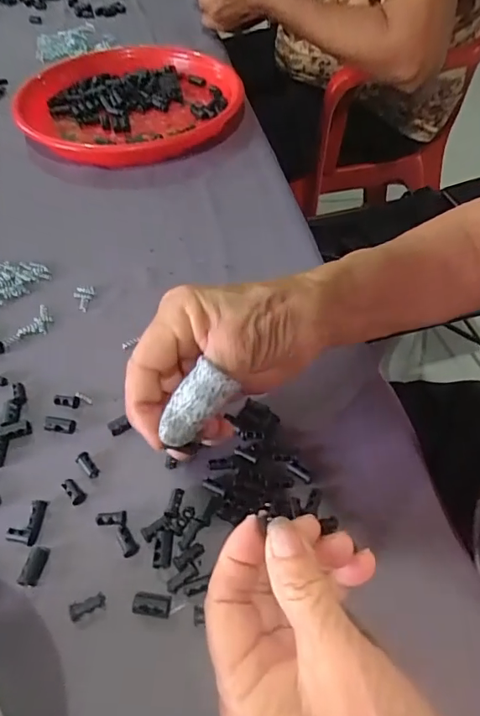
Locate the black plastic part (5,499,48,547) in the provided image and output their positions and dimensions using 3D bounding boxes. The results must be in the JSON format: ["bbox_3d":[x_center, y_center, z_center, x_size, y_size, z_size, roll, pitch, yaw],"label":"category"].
[{"bbox_3d":[-0.120,0.092,0.275,0.017,0.008,0.024,6,52,5],"label":"black plastic part"}]

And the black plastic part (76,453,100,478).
[{"bbox_3d":[-0.093,0.066,0.299,0.008,0.005,0.017,-34,72,-24],"label":"black plastic part"}]

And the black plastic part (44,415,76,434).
[{"bbox_3d":[-0.115,0.042,0.314,0.021,0.006,0.009,8,52,6],"label":"black plastic part"}]

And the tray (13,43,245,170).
[{"bbox_3d":[-0.123,-0.297,0.564,0.246,0.039,0.232,-8,52,-7],"label":"tray"}]

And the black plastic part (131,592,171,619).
[{"bbox_3d":[-0.045,0.125,0.249,0.020,0.007,0.011,8,52,6],"label":"black plastic part"}]

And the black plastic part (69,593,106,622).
[{"bbox_3d":[-0.078,0.126,0.249,0.018,0.006,0.009,-18,54,-14],"label":"black plastic part"}]

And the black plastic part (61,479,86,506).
[{"bbox_3d":[-0.098,0.078,0.288,0.008,0.008,0.017,-35,60,-25],"label":"black plastic part"}]

